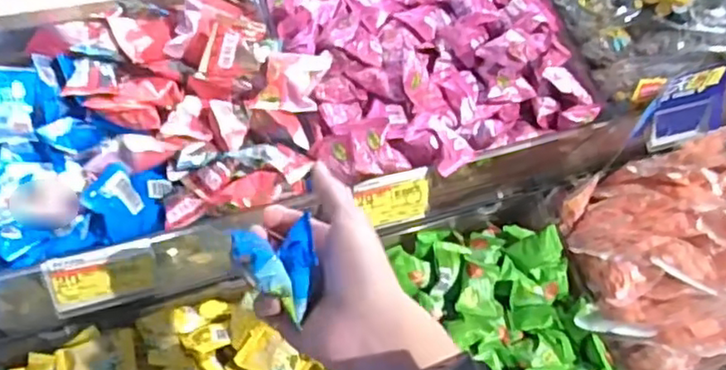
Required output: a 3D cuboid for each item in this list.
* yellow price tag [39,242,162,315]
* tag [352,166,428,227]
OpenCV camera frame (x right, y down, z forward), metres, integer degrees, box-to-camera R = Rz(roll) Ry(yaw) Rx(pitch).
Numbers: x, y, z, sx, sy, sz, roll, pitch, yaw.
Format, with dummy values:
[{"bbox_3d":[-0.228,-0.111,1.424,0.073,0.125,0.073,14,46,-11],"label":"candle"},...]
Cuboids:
[{"bbox_3d":[-0.198,0.071,0.499,0.075,0.047,0.007,-12,29,-19],"label":"yellow price tag"},{"bbox_3d":[0.025,0.013,0.575,0.066,0.051,0.010,-12,39,-15],"label":"tag"}]

